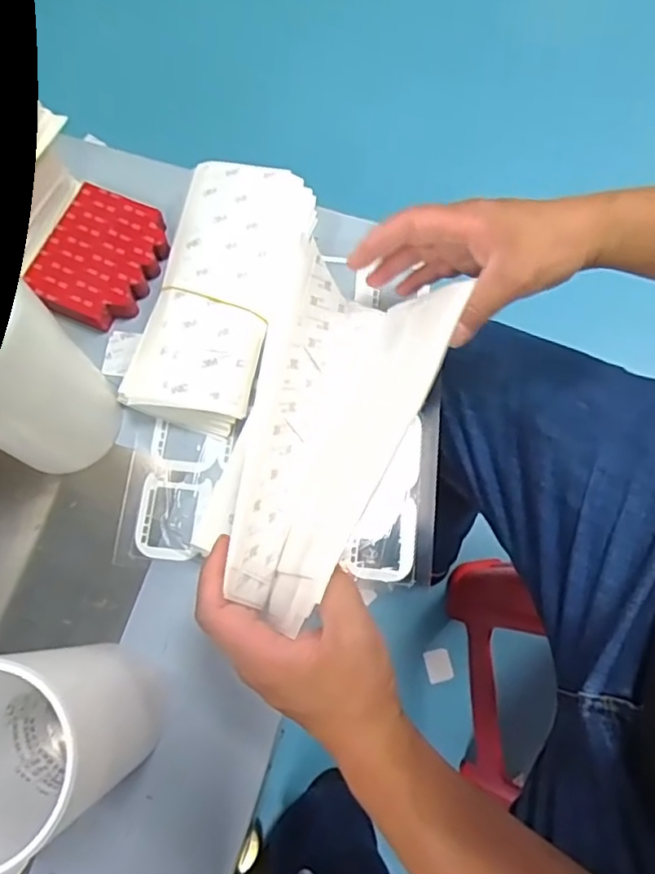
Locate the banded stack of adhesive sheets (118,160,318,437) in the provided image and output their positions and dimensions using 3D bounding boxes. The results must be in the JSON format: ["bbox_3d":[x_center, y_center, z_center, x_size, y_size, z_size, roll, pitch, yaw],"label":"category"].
[{"bbox_3d":[-0.080,-0.113,0.502,0.107,0.039,0.216,13,74,3],"label":"banded stack of adhesive sheets"}]

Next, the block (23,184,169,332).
[{"bbox_3d":[-0.187,-0.146,0.517,0.087,0.024,0.112,23,74,6],"label":"block"}]

